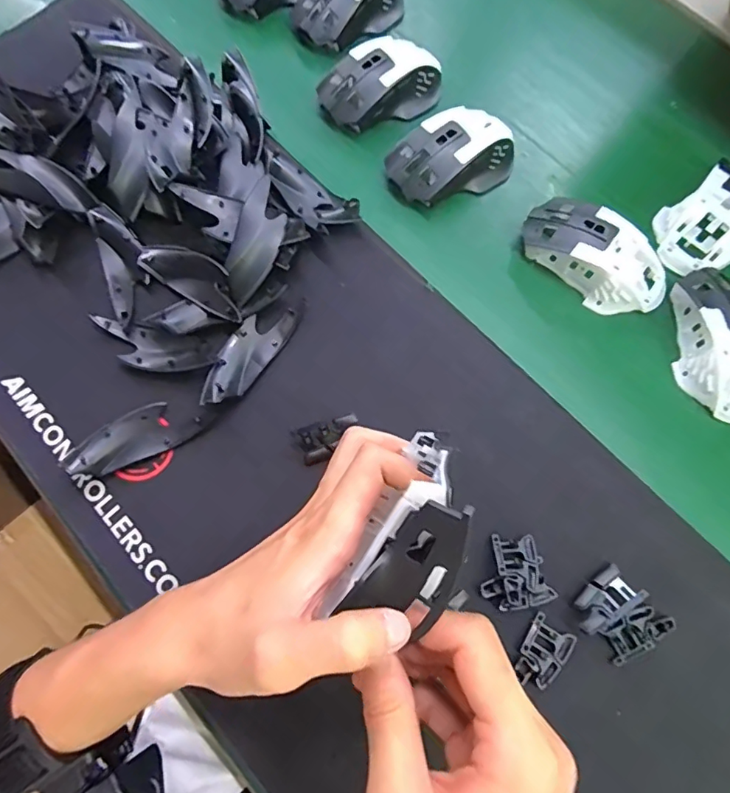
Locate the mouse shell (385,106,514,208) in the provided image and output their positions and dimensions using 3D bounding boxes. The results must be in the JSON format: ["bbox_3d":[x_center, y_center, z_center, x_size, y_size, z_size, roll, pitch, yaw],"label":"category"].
[{"bbox_3d":[0.073,-0.197,0.405,0.111,0.034,0.063,-21,73,-8],"label":"mouse shell"}]

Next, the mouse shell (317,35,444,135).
[{"bbox_3d":[0.016,-0.271,0.439,0.114,0.052,0.063,-24,73,-9],"label":"mouse shell"}]

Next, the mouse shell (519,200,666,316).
[{"bbox_3d":[0.177,-0.110,0.378,0.117,0.033,0.062,41,75,12],"label":"mouse shell"}]

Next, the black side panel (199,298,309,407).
[{"bbox_3d":[-0.083,-0.033,0.357,0.034,0.011,0.094,33,74,10],"label":"black side panel"}]

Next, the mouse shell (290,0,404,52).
[{"bbox_3d":[-0.015,-0.365,0.461,0.106,0.037,0.064,-29,74,-10],"label":"mouse shell"}]

